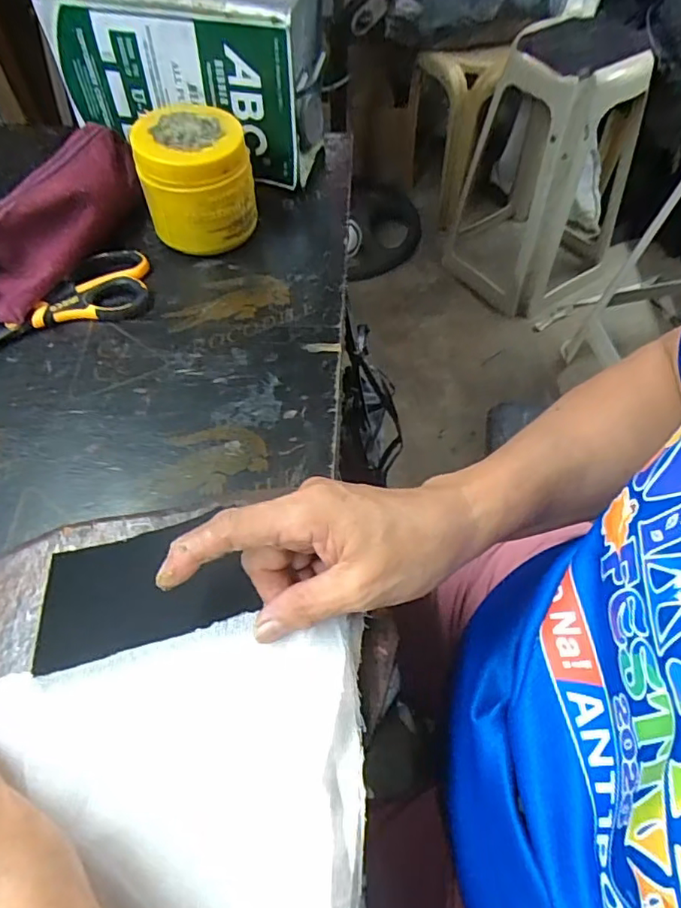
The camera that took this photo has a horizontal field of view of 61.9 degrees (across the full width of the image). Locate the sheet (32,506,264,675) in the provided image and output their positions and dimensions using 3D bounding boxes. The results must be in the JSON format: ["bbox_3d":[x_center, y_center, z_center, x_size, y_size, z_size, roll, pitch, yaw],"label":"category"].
[{"bbox_3d":[-0.106,0.068,0.305,0.106,0.009,0.068,-16,50,-9],"label":"sheet"}]

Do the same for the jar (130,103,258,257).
[{"bbox_3d":[-0.125,-0.236,0.502,0.092,0.098,0.082,-14,57,-10],"label":"jar"}]

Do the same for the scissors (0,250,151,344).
[{"bbox_3d":[-0.252,-0.122,0.475,0.192,0.017,0.077,-24,59,-16],"label":"scissors"}]

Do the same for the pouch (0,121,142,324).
[{"bbox_3d":[-0.240,-0.204,0.498,0.067,0.071,0.216,10,56,7],"label":"pouch"}]

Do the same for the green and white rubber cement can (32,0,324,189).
[{"bbox_3d":[-0.141,-0.363,0.548,0.234,0.156,0.103,13,56,8],"label":"green and white rubber cement can"}]

